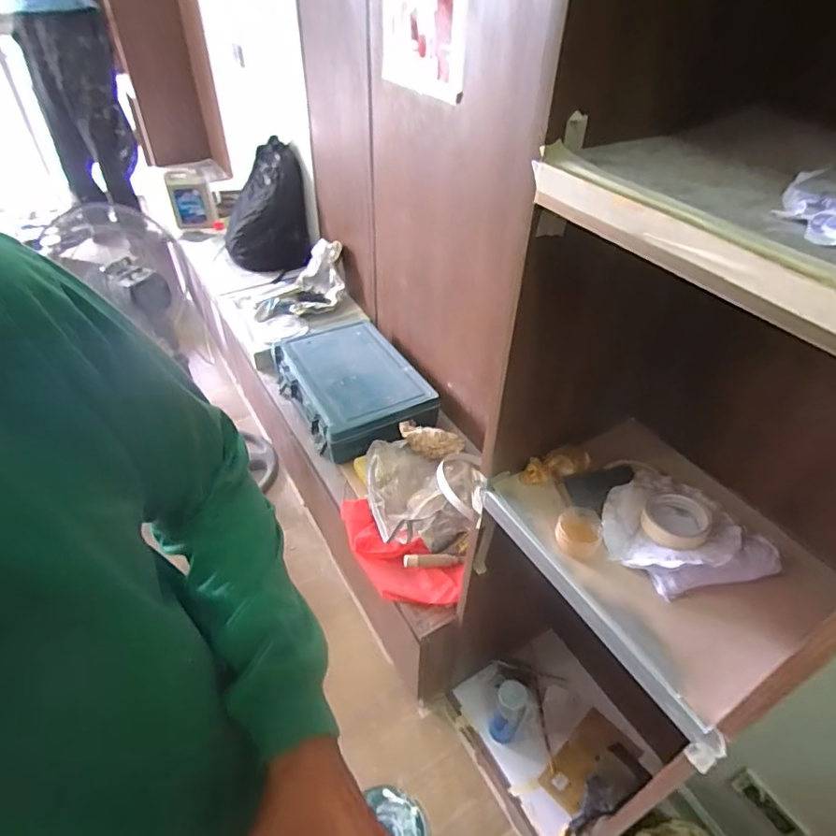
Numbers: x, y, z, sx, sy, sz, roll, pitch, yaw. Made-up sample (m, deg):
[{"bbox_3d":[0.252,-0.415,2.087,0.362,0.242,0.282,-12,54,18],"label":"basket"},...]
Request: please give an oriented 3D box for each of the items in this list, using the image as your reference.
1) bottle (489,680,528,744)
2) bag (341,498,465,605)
[{"bbox_3d":[0.205,0.673,1.225,0.061,0.217,0.064,1,42,-1],"label":"bottle"},{"bbox_3d":[-0.060,0.322,1.235,0.356,0.051,0.149,26,48,24],"label":"bag"}]

